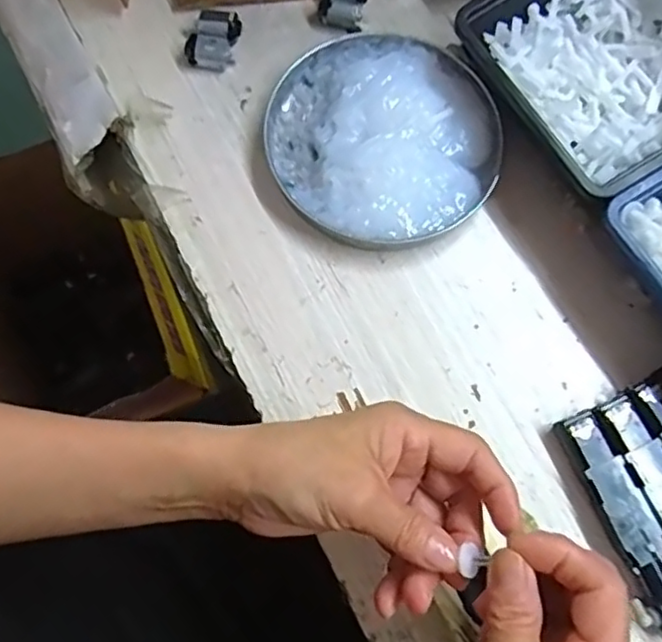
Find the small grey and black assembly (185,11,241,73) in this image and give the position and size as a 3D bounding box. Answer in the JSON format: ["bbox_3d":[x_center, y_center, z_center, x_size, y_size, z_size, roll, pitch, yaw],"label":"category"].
[{"bbox_3d":[-0.079,-0.185,0.422,0.032,0.018,0.036,11,74,1],"label":"small grey and black assembly"}]

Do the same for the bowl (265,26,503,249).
[{"bbox_3d":[0.034,-0.118,0.400,0.139,0.026,0.147,0,74,-2],"label":"bowl"}]

